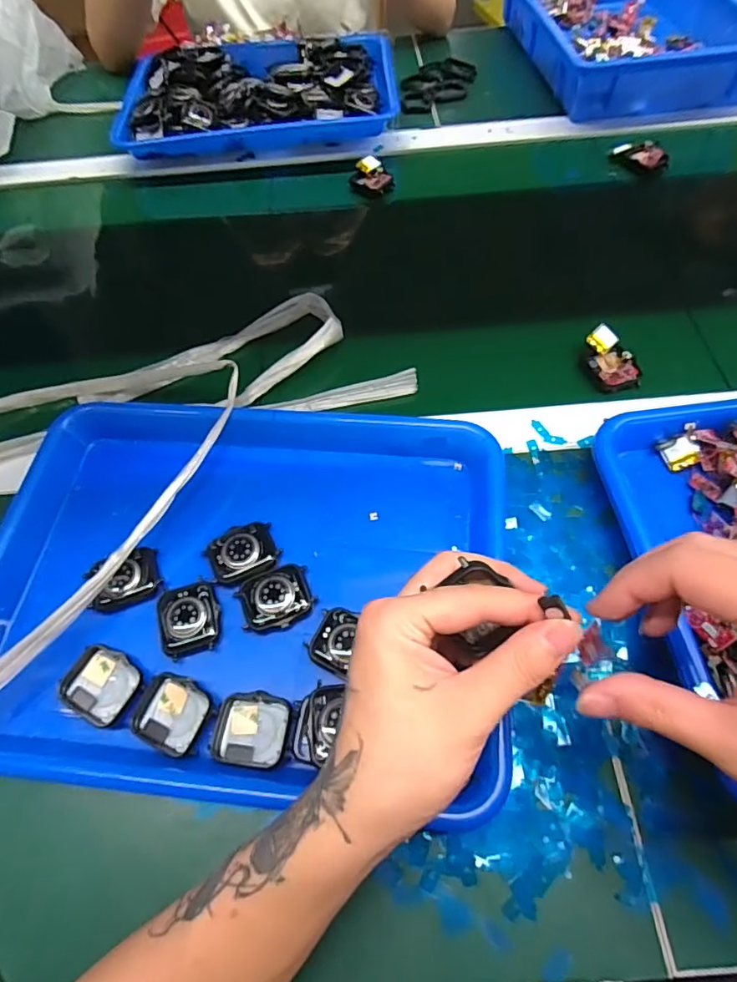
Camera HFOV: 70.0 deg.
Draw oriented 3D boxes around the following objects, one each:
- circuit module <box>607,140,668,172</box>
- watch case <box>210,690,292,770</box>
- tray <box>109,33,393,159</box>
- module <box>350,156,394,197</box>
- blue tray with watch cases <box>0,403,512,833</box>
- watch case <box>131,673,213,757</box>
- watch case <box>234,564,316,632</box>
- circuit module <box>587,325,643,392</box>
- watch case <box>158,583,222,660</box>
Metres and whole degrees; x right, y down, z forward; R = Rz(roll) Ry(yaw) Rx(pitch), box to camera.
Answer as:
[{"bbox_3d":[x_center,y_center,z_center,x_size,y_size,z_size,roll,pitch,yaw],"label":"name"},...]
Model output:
[{"bbox_3d":[0.304,-0.376,0.589,0.060,0.016,0.031,33,67,19],"label":"circuit module"},{"bbox_3d":[-0.066,0.137,0.302,0.043,0.013,0.039,4,61,5],"label":"watch case"},{"bbox_3d":[-0.136,-0.515,0.672,0.330,0.052,0.249,-5,60,0],"label":"tray"},{"bbox_3d":[0.007,-0.352,0.591,0.048,0.021,0.039,19,63,13],"label":"module"},{"bbox_3d":[-0.081,0.050,0.345,0.326,0.029,0.261,4,62,5],"label":"blue tray with watch cases"},{"bbox_3d":[-0.114,0.129,0.306,0.044,0.008,0.038,21,64,14],"label":"watch case"},{"bbox_3d":[-0.060,0.068,0.338,0.045,0.009,0.039,-19,61,-8],"label":"watch case"},{"bbox_3d":[0.200,-0.109,0.433,0.037,0.015,0.057,-16,61,-6],"label":"circuit module"},{"bbox_3d":[-0.114,0.079,0.332,0.037,0.006,0.043,-16,61,-6],"label":"watch case"}]

